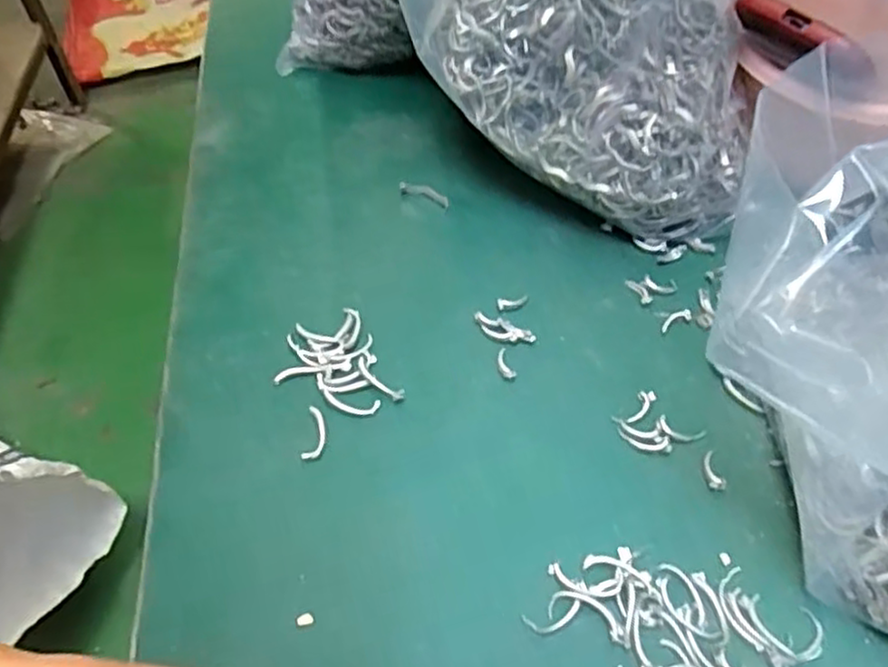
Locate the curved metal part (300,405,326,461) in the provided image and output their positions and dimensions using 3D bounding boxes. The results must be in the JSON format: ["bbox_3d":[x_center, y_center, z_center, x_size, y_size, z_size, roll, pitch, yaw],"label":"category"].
[{"bbox_3d":[-0.063,0.048,0.351,0.010,0.004,0.029,2,51,-1],"label":"curved metal part"}]

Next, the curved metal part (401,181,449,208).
[{"bbox_3d":[-0.013,-0.089,0.462,0.035,0.004,0.012,19,53,12],"label":"curved metal part"}]

